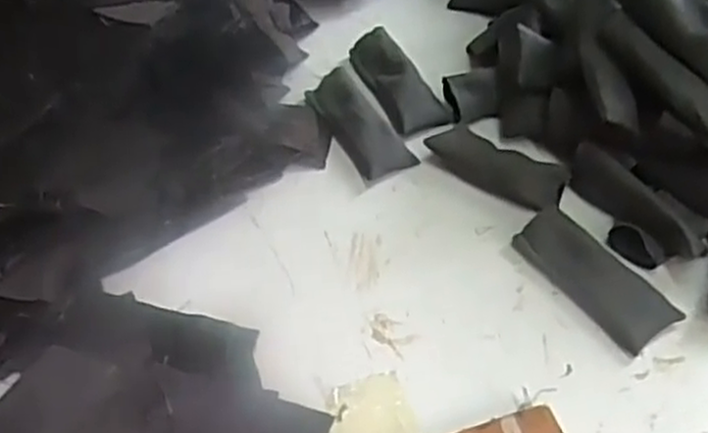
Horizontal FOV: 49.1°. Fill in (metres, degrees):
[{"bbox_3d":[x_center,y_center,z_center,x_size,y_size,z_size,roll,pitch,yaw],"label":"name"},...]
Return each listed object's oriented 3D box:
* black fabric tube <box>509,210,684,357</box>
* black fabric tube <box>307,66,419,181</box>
[{"bbox_3d":[0.152,0.036,0.492,0.044,0.020,0.103,-33,59,-22],"label":"black fabric tube"},{"bbox_3d":[0.002,-0.073,0.578,0.039,0.016,0.101,-26,57,-18],"label":"black fabric tube"}]

